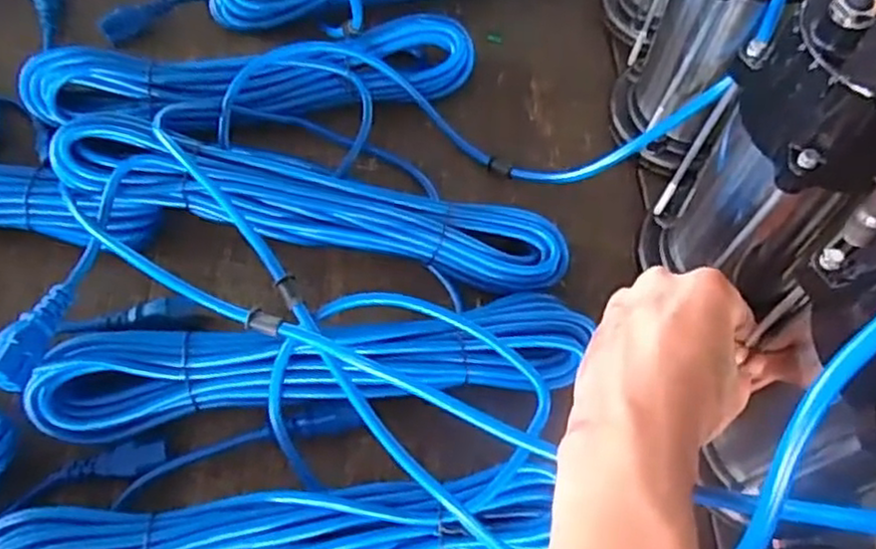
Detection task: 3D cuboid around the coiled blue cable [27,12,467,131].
[{"bbox_3d":[-0.145,-0.159,0.562,0.353,0.056,0.081,-8,63,-6],"label":"coiled blue cable"}]

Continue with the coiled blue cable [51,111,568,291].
[{"bbox_3d":[-0.082,-0.038,0.488,0.344,0.086,0.060,10,62,4],"label":"coiled blue cable"}]

